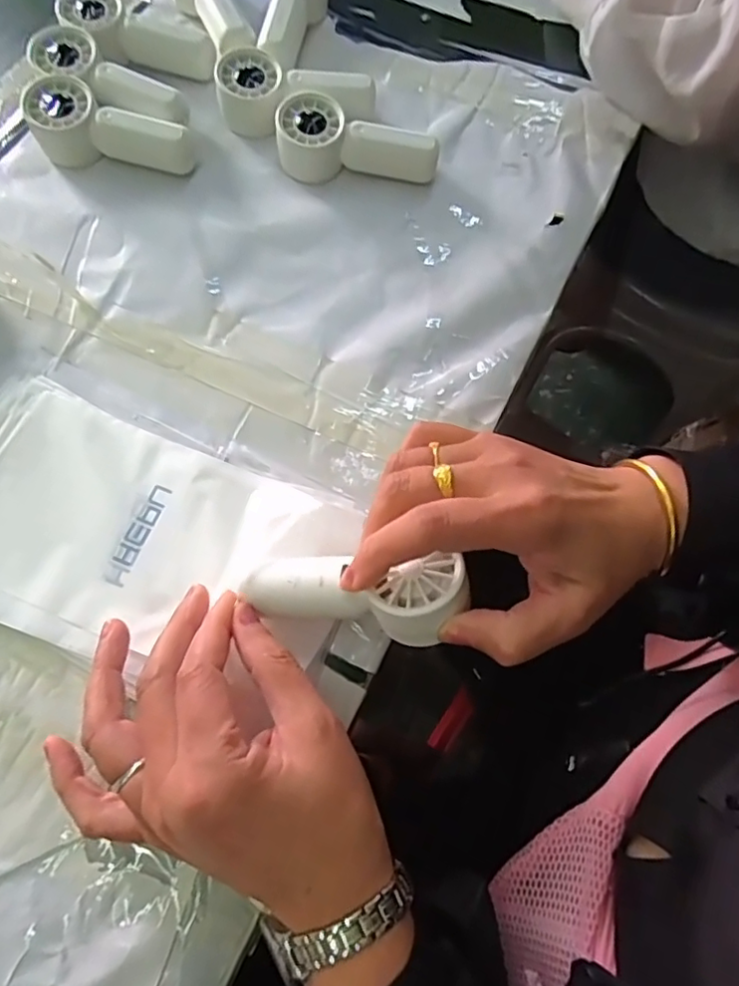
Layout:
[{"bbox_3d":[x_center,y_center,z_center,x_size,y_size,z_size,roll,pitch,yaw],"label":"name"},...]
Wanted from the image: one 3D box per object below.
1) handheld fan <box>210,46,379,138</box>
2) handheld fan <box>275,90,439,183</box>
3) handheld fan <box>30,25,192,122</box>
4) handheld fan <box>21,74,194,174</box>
[{"bbox_3d":[-0.052,-0.276,0.428,0.107,0.034,0.042,11,69,2],"label":"handheld fan"},{"bbox_3d":[-0.008,-0.240,0.418,0.110,0.033,0.043,10,69,1],"label":"handheld fan"},{"bbox_3d":[-0.187,-0.285,0.425,0.123,0.031,0.039,30,70,9],"label":"handheld fan"},{"bbox_3d":[-0.176,-0.245,0.410,0.110,0.030,0.038,15,69,3],"label":"handheld fan"}]

